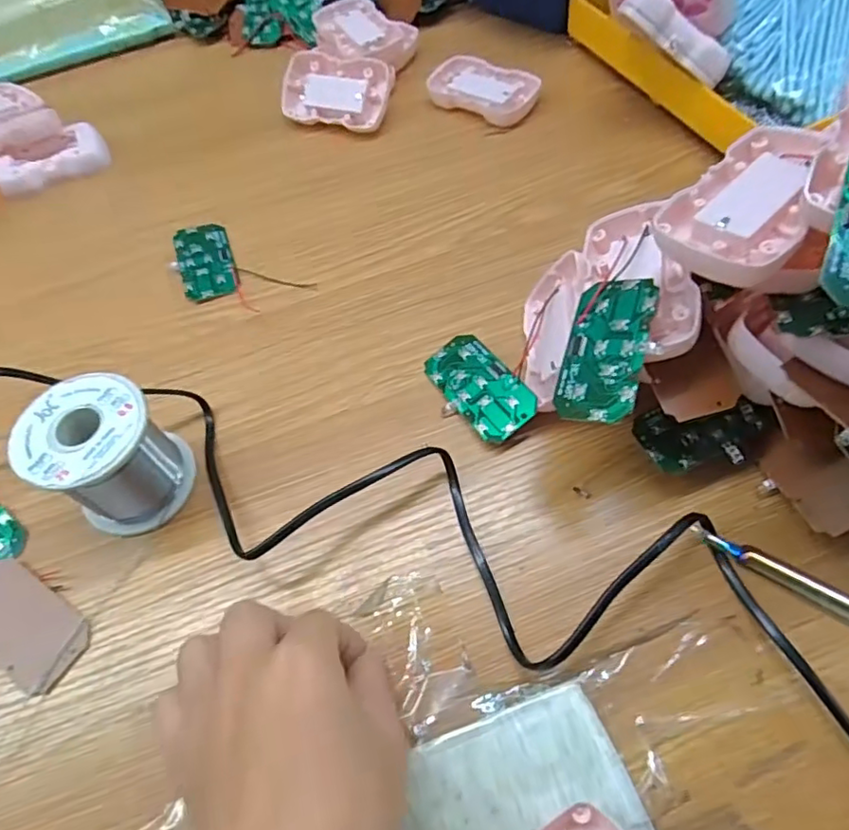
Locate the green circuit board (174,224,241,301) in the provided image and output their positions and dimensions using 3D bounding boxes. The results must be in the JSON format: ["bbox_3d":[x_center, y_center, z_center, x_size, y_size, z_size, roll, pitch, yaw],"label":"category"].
[{"bbox_3d":[-0.155,-0.110,0.413,0.037,0.004,0.075,-18,59,-6],"label":"green circuit board"}]

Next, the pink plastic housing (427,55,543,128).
[{"bbox_3d":[0.048,-0.271,0.485,0.090,0.013,0.055,24,64,18],"label":"pink plastic housing"}]

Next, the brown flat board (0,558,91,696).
[{"bbox_3d":[-0.201,0.102,0.290,0.073,0.004,0.037,28,65,20],"label":"brown flat board"}]

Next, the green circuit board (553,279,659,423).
[{"bbox_3d":[0.084,-0.031,0.272,0.036,0.004,0.072,4,68,36],"label":"green circuit board"}]

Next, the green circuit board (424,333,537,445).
[{"bbox_3d":[0.031,-0.017,0.338,0.037,0.004,0.073,-40,57,0],"label":"green circuit board"}]

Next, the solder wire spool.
[{"bbox_3d":[-0.161,0.021,0.301,0.061,0.061,0.061,-2,59,3],"label":"solder wire spool"}]

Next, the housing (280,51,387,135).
[{"bbox_3d":[-0.072,-0.264,0.479,0.090,0.018,0.056,15,94,12],"label":"housing"}]

